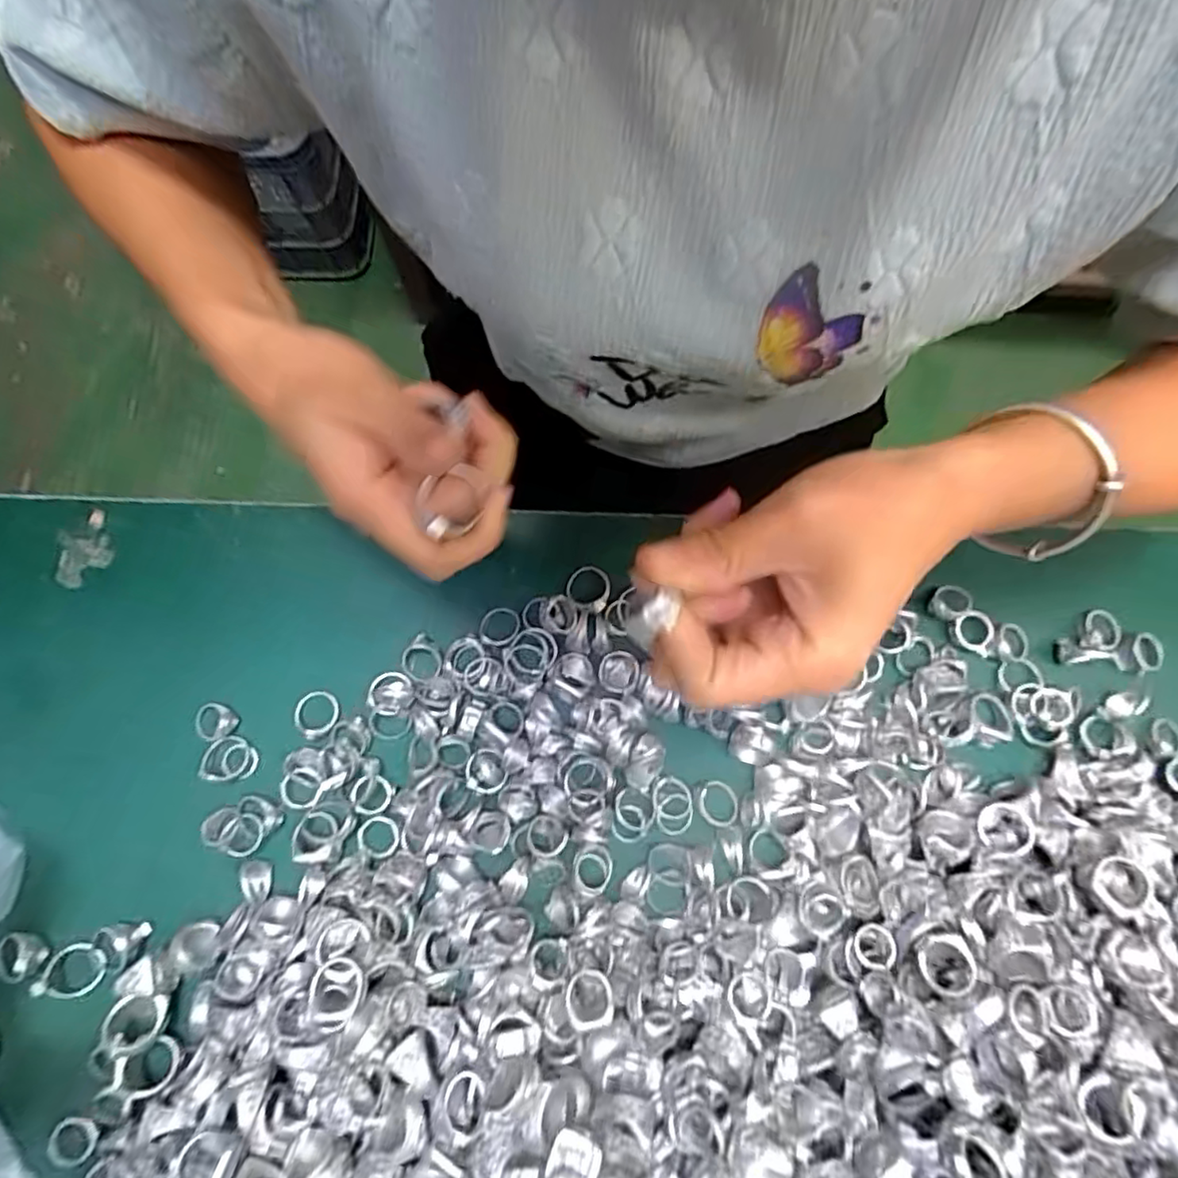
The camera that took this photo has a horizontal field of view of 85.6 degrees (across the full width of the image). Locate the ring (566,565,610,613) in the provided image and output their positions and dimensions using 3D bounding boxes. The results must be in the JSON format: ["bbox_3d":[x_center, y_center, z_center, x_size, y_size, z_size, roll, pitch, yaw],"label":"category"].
[{"bbox_3d":[0.000,-0.001,0.369,0.028,0.004,0.028,-6,54,8],"label":"ring"}]

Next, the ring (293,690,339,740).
[{"bbox_3d":[-0.153,0.069,0.355,0.024,0.007,0.025,0,80,0],"label":"ring"}]

